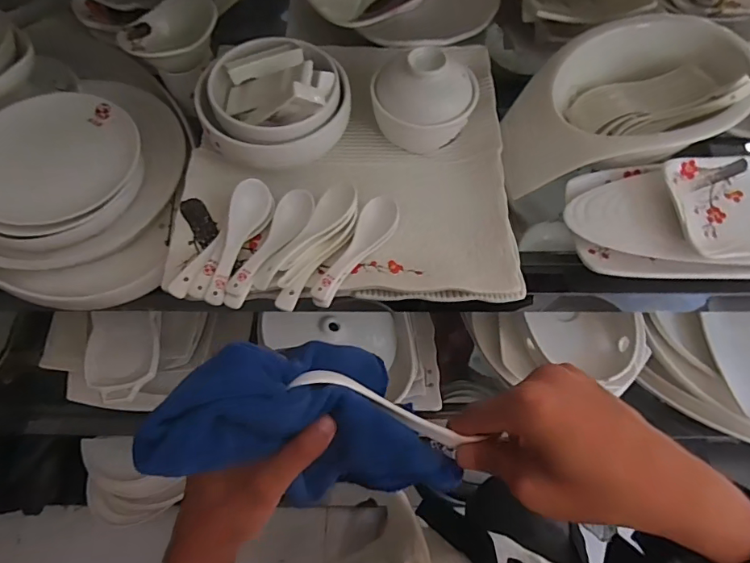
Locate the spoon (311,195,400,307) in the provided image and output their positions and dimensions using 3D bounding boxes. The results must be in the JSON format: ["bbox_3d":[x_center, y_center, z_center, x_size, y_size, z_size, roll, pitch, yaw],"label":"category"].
[{"bbox_3d":[-0.016,-0.026,0.449,0.034,0.038,0.128,25,68,12],"label":"spoon"}]

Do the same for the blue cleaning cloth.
[{"bbox_3d":[-0.035,0.074,0.275,0.180,0.047,0.088,23,58,-37],"label":"blue cleaning cloth"}]

